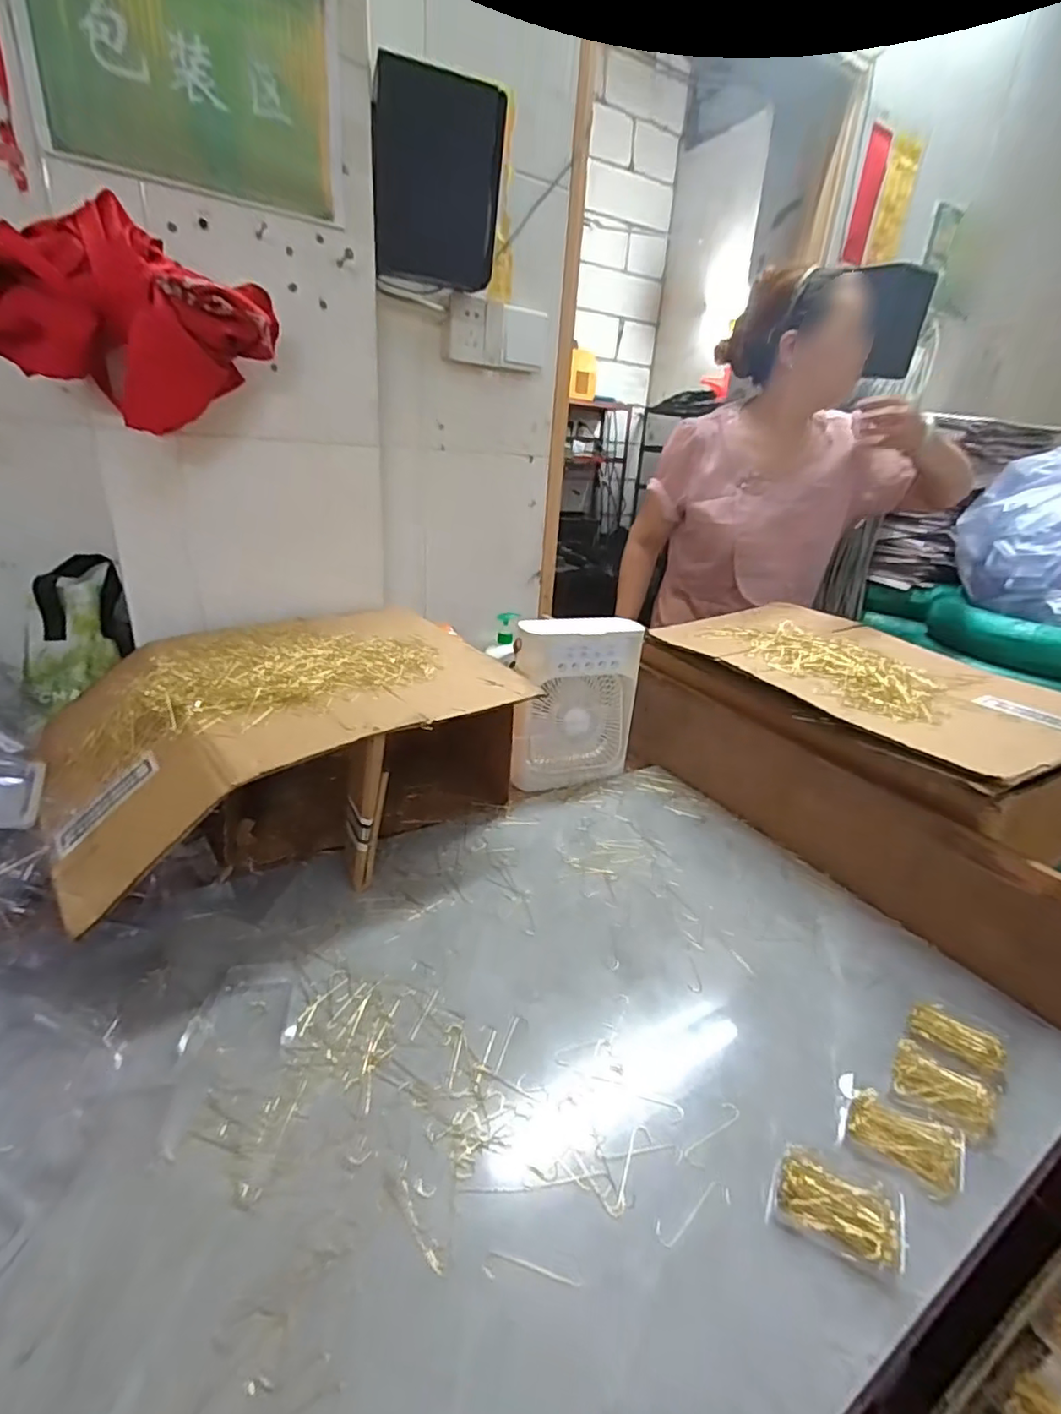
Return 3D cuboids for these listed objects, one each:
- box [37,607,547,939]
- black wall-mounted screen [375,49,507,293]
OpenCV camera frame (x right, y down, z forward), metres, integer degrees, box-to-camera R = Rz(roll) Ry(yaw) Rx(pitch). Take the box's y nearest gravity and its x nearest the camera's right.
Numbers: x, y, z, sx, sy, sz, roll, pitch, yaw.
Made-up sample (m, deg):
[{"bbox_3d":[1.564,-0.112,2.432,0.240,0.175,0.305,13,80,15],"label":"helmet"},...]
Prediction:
[{"bbox_3d":[-0.283,0.050,0.728,0.480,0.219,0.349,-14,29,-36],"label":"box"},{"bbox_3d":[-0.118,-0.673,0.772,0.156,0.209,0.020,-1,38,-17],"label":"black wall-mounted screen"}]

